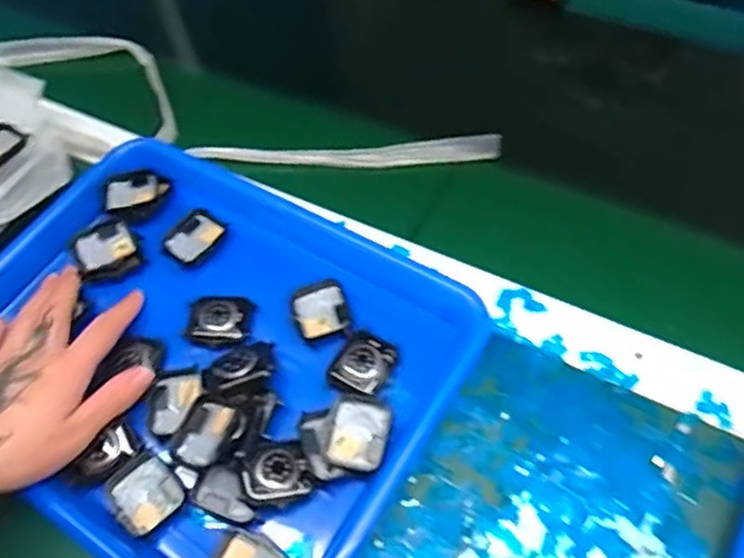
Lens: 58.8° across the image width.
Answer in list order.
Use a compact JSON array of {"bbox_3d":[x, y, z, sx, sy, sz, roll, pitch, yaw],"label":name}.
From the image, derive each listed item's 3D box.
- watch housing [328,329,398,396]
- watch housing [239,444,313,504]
[{"bbox_3d":[-0.006,0.054,0.423,0.034,0.009,0.040,24,64,21],"label":"watch housing"},{"bbox_3d":[-0.056,0.115,0.388,0.038,0.014,0.034,-20,57,-5],"label":"watch housing"}]

